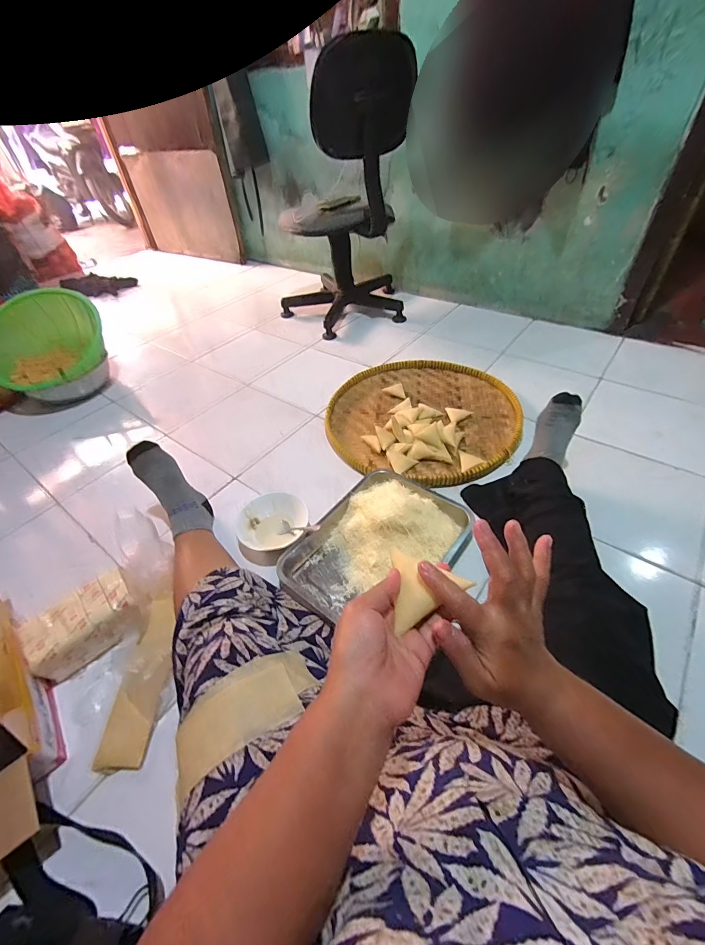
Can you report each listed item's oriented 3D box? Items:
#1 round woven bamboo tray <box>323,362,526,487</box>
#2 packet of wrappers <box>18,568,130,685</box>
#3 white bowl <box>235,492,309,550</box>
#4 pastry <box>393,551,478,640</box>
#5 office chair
[{"bbox_3d":[0.193,-0.161,1.031,0.510,0.054,0.509,-2,46,2],"label":"round woven bamboo tray"},{"bbox_3d":[-0.452,0.257,0.643,0.158,0.078,0.111,-25,50,-19],"label":"packet of wrappers"},{"bbox_3d":[-0.164,0.109,0.784,0.138,0.058,0.135,-2,46,2],"label":"white bowl"},{"bbox_3d":[0.059,0.110,0.331,0.074,0.017,0.060,18,71,26],"label":"pastry"},{"bbox_3d":[-0.056,-0.918,1.302,0.487,0.733,0.404,-9,46,-4],"label":"office chair"}]

